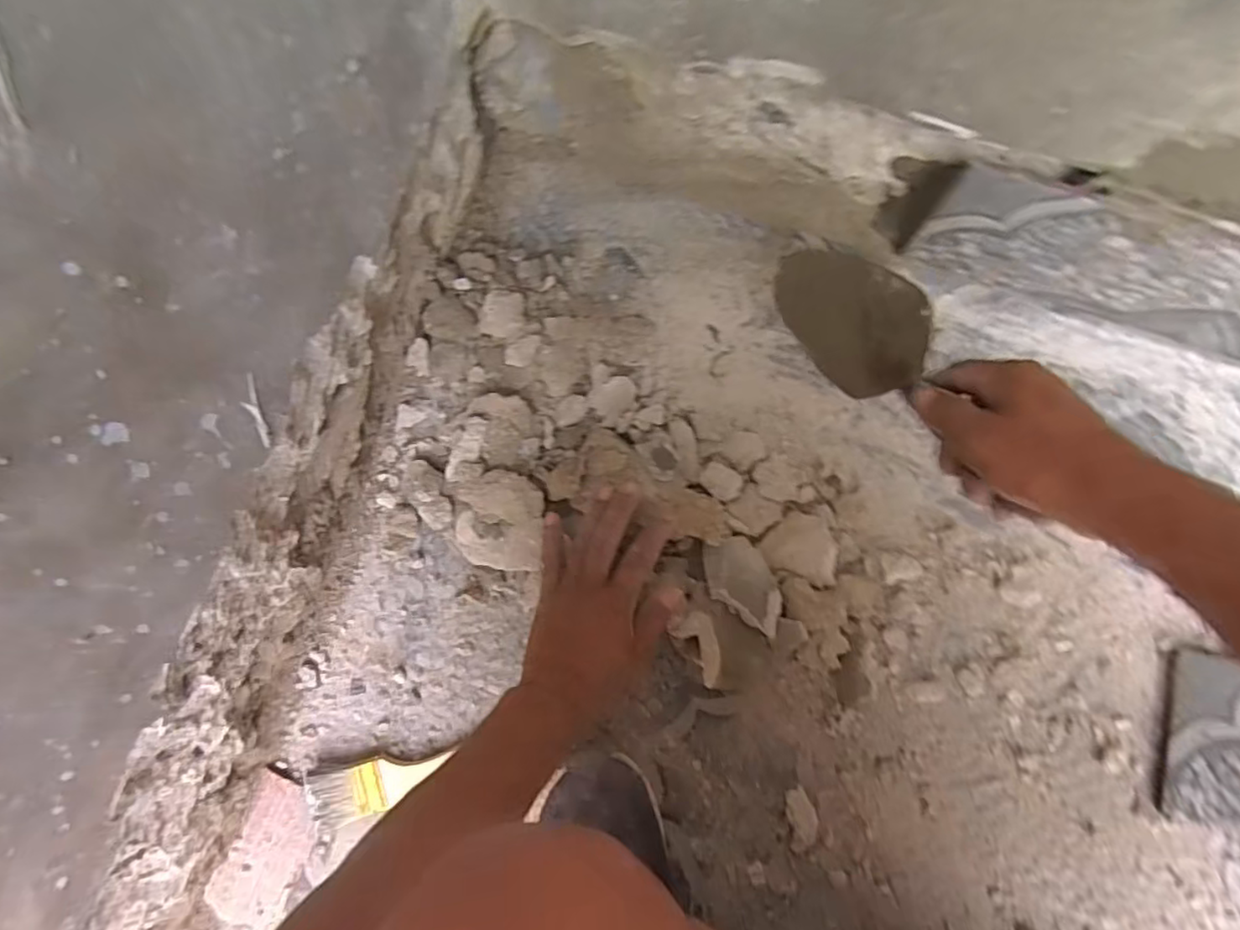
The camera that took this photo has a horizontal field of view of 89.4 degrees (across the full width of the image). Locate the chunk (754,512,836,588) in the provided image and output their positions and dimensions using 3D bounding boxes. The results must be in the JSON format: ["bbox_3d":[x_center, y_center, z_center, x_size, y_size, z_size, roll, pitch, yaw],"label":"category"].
[{"bbox_3d":[0.159,0.070,0.547,0.066,0.009,0.053,19,83,5],"label":"chunk"}]

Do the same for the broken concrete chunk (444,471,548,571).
[{"bbox_3d":[-0.105,0.051,0.549,0.078,0.025,0.088,-12,99,0],"label":"broken concrete chunk"}]

